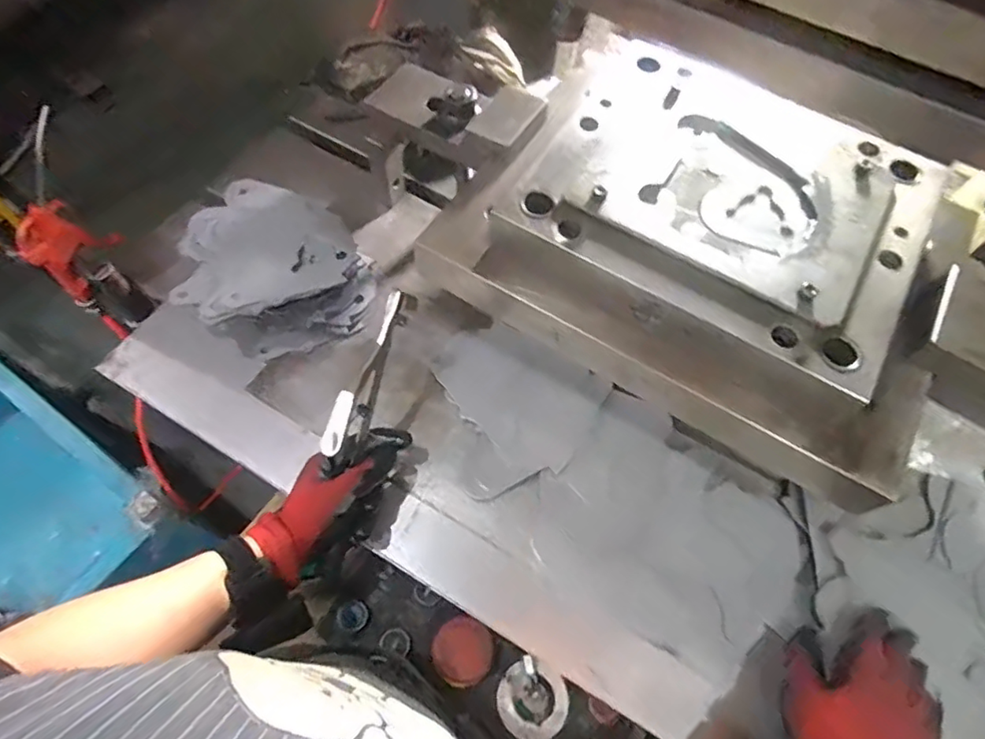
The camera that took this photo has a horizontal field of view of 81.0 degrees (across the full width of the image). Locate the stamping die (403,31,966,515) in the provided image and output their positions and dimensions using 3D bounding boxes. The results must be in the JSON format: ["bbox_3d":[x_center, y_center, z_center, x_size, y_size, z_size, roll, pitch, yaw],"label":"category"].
[{"bbox_3d":[0.195,-0.127,0.520,0.417,0.076,0.328,29,65,12],"label":"stamping die"}]

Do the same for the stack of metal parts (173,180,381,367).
[{"bbox_3d":[-0.247,-0.113,0.632,0.219,0.099,0.174,39,67,16],"label":"stack of metal parts"}]

